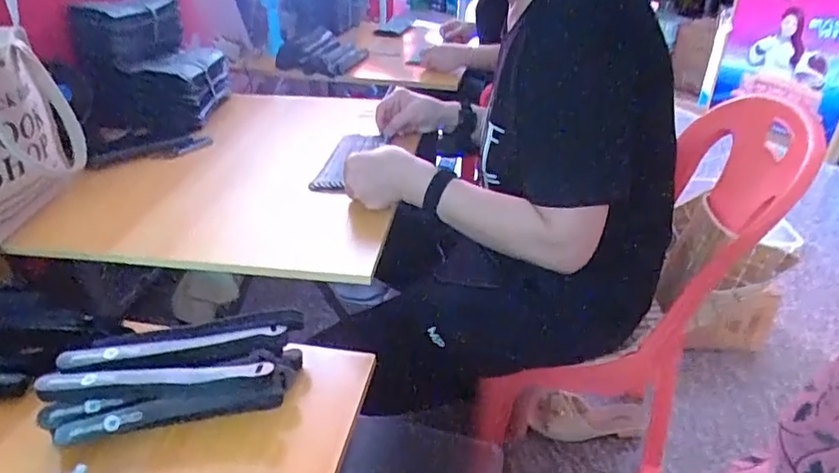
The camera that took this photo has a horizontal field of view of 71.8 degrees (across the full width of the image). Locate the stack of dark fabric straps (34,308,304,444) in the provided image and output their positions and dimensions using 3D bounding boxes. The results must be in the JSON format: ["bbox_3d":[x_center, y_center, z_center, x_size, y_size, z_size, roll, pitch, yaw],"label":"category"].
[{"bbox_3d":[-0.227,0.128,0.551,0.223,0.050,0.089,-9,33,-15],"label":"stack of dark fabric straps"}]

